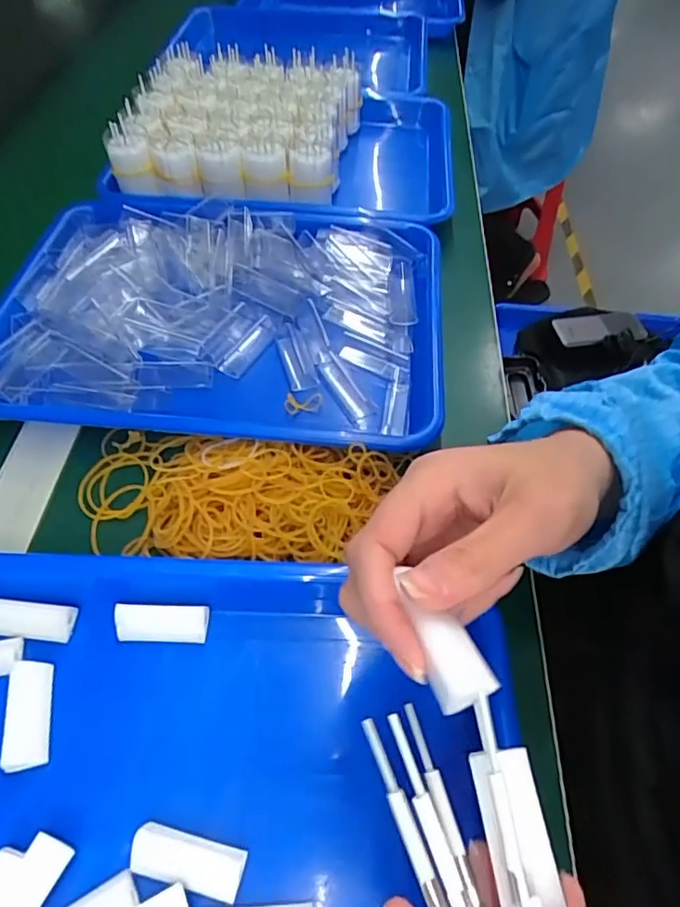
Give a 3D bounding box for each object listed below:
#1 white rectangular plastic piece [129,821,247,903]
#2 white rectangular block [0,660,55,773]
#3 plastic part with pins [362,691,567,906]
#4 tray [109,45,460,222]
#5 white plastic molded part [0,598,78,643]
[{"bbox_3d":[-0.063,0.169,0.230,0.045,0.014,0.018,12,55,7],"label":"white rectangular plastic piece"},{"bbox_3d":[-0.147,0.122,0.261,0.017,0.011,0.046,-11,56,-9],"label":"white rectangular block"},{"bbox_3d":[0.041,0.118,0.174,0.042,0.041,0.070,-11,56,-11],"label":"plastic part with pins"},{"bbox_3d":[-0.044,-0.305,0.557,0.312,0.094,0.238,3,55,1],"label":"tray"},{"bbox_3d":[-0.163,0.085,0.288,0.047,0.014,0.018,4,55,2],"label":"white plastic molded part"}]

